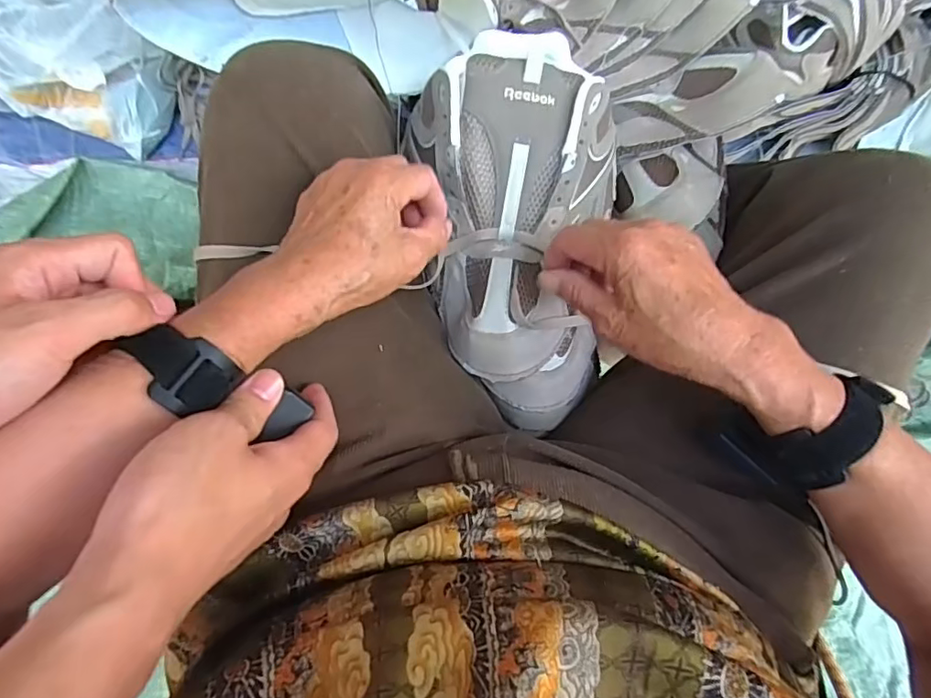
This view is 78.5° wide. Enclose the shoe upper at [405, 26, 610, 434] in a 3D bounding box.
[{"bbox_3d":[0.044,-0.076,0.405,0.136,0.052,0.276,-5,102,-5],"label":"shoe upper"}]

